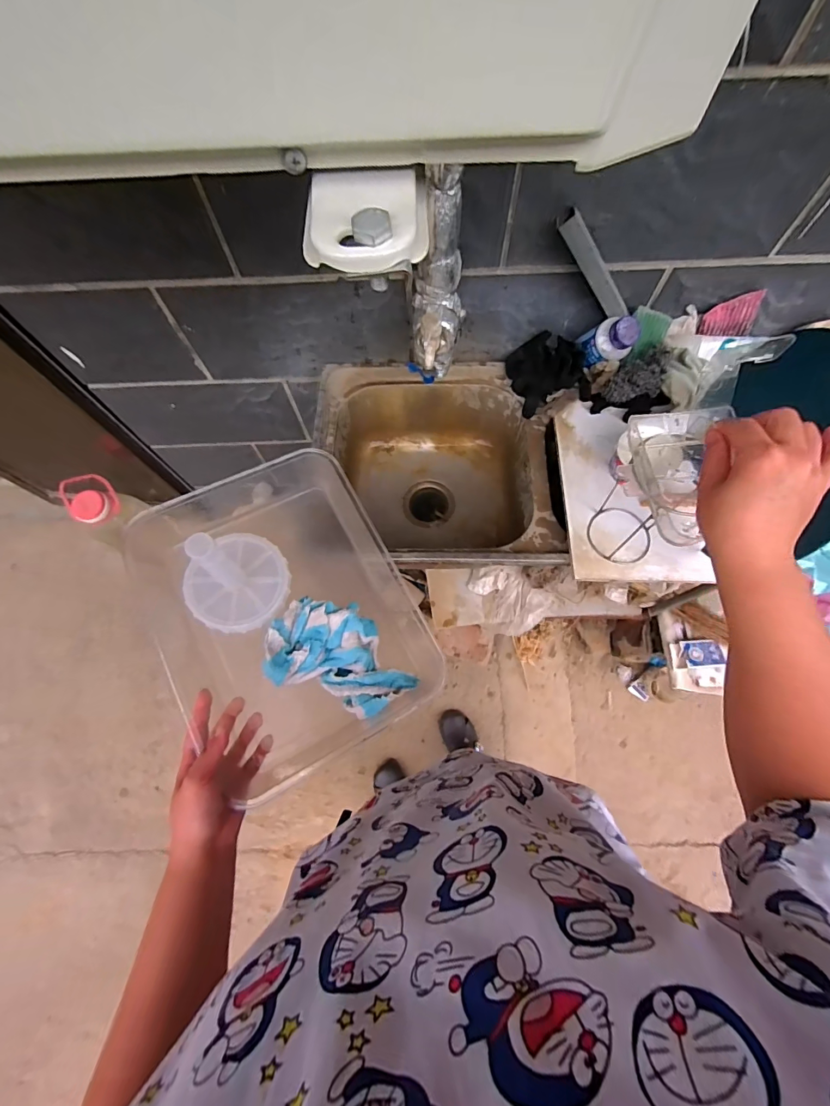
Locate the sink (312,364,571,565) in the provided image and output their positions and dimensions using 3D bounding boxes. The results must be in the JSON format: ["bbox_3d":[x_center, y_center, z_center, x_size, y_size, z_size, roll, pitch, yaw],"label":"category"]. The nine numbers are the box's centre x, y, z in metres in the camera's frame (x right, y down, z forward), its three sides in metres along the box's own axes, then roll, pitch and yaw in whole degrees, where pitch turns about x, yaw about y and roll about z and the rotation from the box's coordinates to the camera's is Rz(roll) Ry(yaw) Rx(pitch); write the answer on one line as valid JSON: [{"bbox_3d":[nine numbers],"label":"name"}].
[{"bbox_3d":[0.030,-0.135,0.809,0.413,0.207,0.400,0,70,0],"label":"sink"}]

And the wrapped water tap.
[{"bbox_3d":[0.035,-0.374,0.585,0.080,0.230,0.122,2,70,0],"label":"wrapped water tap"}]

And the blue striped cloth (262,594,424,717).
[{"bbox_3d":[-0.088,0.120,0.493,0.175,0.031,0.107,19,71,6],"label":"blue striped cloth"}]

